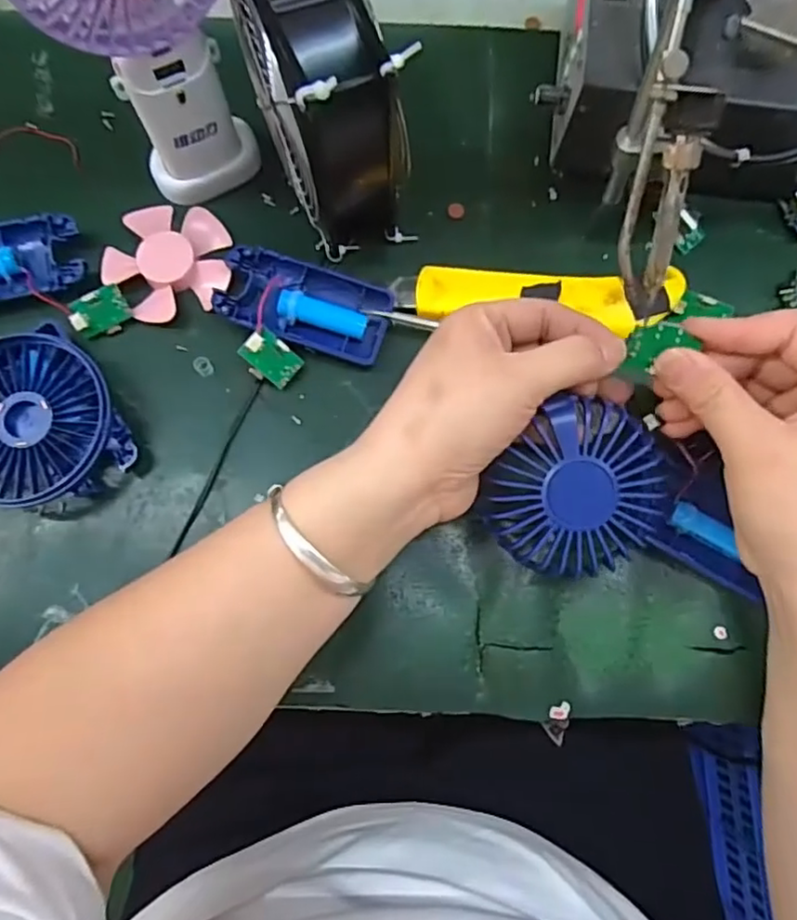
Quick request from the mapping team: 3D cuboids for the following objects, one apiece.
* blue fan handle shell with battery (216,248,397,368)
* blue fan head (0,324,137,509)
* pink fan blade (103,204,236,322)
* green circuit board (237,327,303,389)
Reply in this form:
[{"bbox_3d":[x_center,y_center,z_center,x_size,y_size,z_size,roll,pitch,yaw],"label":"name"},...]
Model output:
[{"bbox_3d":[-0.051,-0.084,0.343,0.091,0.021,0.046,17,79,3],"label":"blue fan handle shell with battery"},{"bbox_3d":[-0.189,-0.018,0.322,0.081,0.031,0.088,0,79,0],"label":"blue fan head"},{"bbox_3d":[-0.131,-0.113,0.352,0.069,0.010,0.067,-20,80,-4],"label":"pink fan blade"},{"bbox_3d":[-0.069,-0.054,0.335,0.033,0.005,0.023,40,87,-34],"label":"green circuit board"}]

